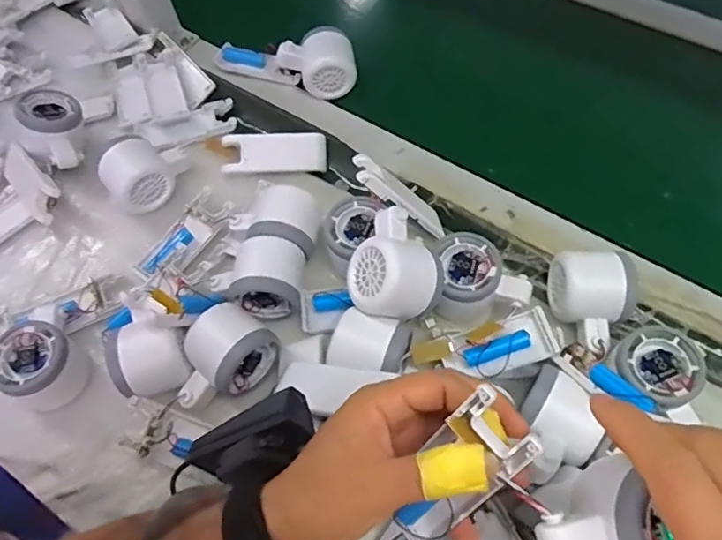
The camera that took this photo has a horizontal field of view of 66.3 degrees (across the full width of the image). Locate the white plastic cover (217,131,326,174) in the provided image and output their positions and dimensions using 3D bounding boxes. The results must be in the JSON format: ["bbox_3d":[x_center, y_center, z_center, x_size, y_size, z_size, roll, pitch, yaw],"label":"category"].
[{"bbox_3d":[-0.086,-0.118,0.556,0.102,0.010,0.040,-1,87,2],"label":"white plastic cover"}]

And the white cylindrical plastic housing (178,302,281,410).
[{"bbox_3d":[-0.109,0.067,0.423,0.058,0.048,0.079,37,70,21],"label":"white cylindrical plastic housing"}]

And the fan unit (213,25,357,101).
[{"bbox_3d":[-0.084,-0.239,0.609,0.167,0.056,0.059,17,65,12],"label":"fan unit"}]

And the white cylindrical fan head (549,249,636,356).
[{"bbox_3d":[0.187,0.030,0.446,0.058,0.056,0.077,0,62,4],"label":"white cylindrical fan head"}]

